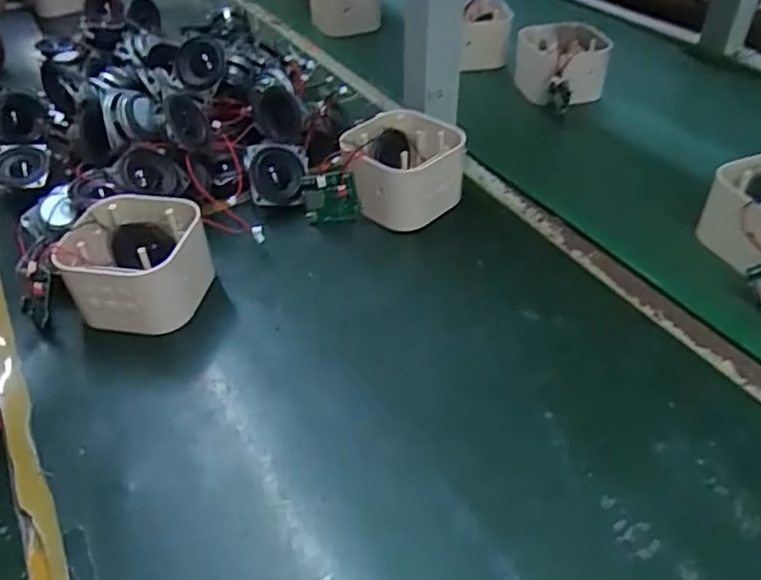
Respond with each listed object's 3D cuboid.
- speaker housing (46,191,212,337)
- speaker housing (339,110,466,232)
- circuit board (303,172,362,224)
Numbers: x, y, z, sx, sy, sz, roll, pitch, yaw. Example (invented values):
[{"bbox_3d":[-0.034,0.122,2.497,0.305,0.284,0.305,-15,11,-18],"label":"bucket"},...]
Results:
[{"bbox_3d":[-0.177,-0.020,0.478,0.094,0.065,0.084,3,43,7],"label":"speaker housing"},{"bbox_3d":[0.020,-0.103,0.552,0.100,0.066,0.092,-9,43,-6],"label":"speaker housing"},{"bbox_3d":[-0.042,-0.076,0.541,0.046,0.048,0.011,3,43,6],"label":"circuit board"}]

